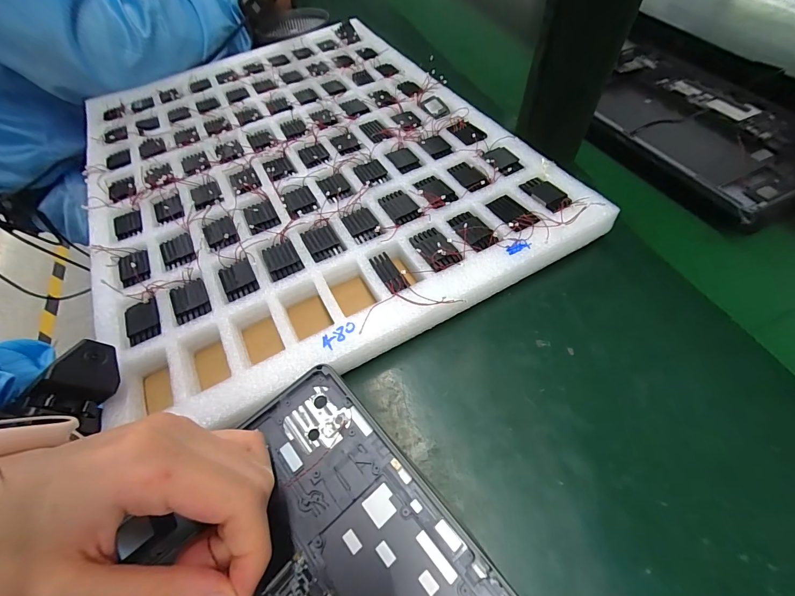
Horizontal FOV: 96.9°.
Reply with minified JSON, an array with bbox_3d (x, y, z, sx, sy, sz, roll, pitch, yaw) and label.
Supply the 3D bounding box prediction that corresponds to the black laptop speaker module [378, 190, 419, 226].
[{"bbox_3d":[0.002,-0.077,0.295,0.022,0.005,0.039,-25,62,-17],"label":"black laptop speaker module"}]

